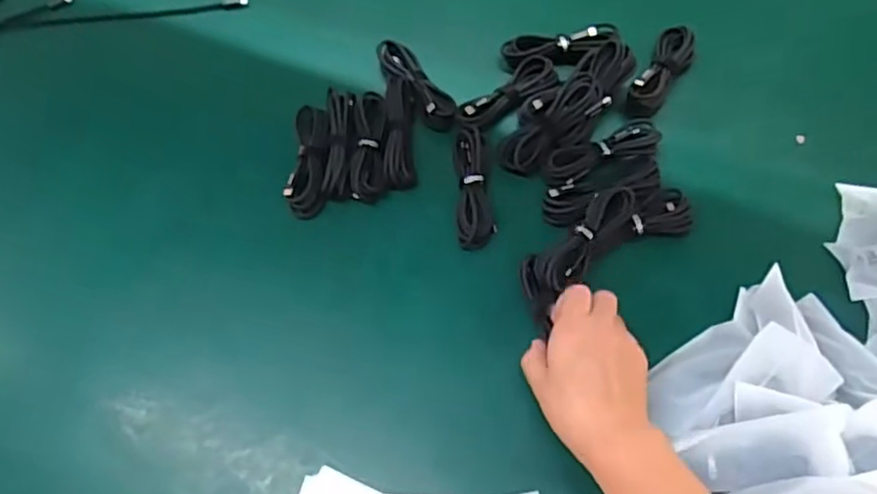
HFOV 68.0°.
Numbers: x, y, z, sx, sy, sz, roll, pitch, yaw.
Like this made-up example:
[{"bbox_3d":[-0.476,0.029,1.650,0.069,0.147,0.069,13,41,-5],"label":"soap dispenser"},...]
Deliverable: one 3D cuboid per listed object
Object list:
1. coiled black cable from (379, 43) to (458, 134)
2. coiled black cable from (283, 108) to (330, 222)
[{"bbox_3d":[-0.024,-0.155,0.636,0.042,0.034,0.115,-34,69,-12],"label":"coiled black cable"},{"bbox_3d":[-0.118,-0.083,0.602,0.034,0.028,0.110,-1,66,2],"label":"coiled black cable"}]

